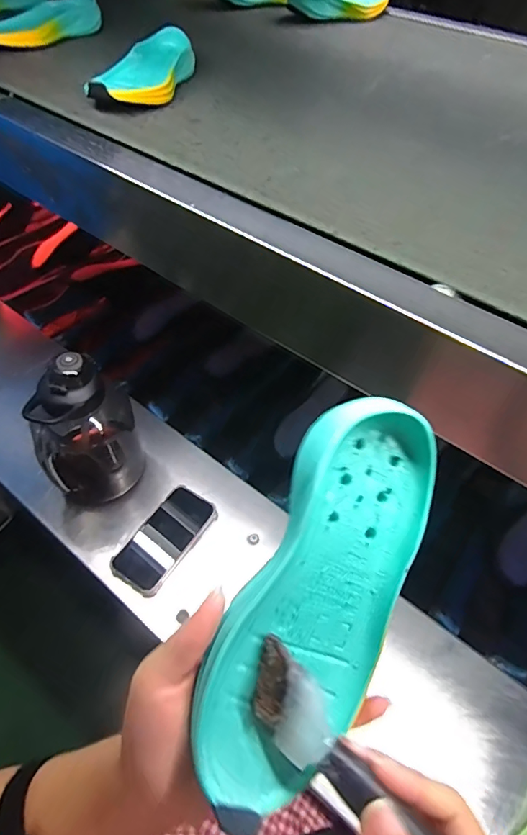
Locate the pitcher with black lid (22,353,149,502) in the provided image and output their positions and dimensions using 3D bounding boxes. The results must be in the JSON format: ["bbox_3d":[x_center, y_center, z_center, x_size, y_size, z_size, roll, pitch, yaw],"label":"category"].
[{"bbox_3d":[-0.237,0.024,0.646,0.113,0.222,0.103,-1,50,-2],"label":"pitcher with black lid"}]

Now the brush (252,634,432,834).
[{"bbox_3d":[0.050,0.176,0.206,0.168,0.011,0.033,46,102,17],"label":"brush"}]

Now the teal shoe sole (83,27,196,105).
[{"bbox_3d":[-0.148,-0.432,0.595,0.084,0.040,0.192,10,52,5],"label":"teal shoe sole"}]

